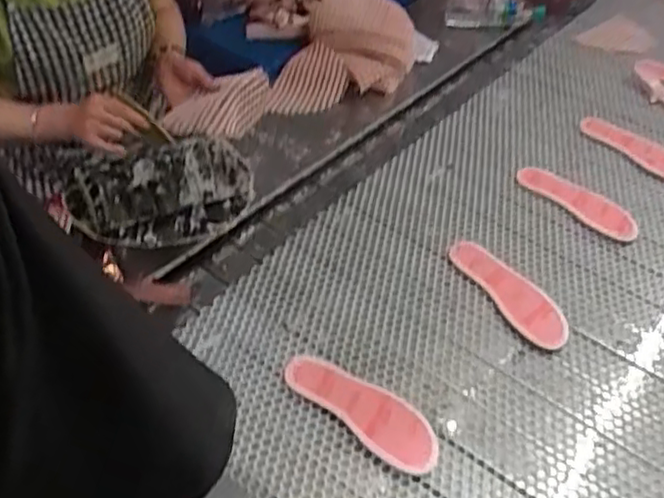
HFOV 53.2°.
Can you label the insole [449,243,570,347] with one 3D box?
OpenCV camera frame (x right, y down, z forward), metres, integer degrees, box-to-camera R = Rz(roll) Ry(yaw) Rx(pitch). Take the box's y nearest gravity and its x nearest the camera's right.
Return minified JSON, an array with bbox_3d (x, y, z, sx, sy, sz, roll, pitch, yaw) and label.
[{"bbox_3d":[0.272,0.061,1.013,0.083,0.011,0.224,-20,49,-24],"label":"insole"}]

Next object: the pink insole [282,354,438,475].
[{"bbox_3d":[0.040,0.207,0.869,0.230,0.018,0.083,32,54,27],"label":"pink insole"}]

